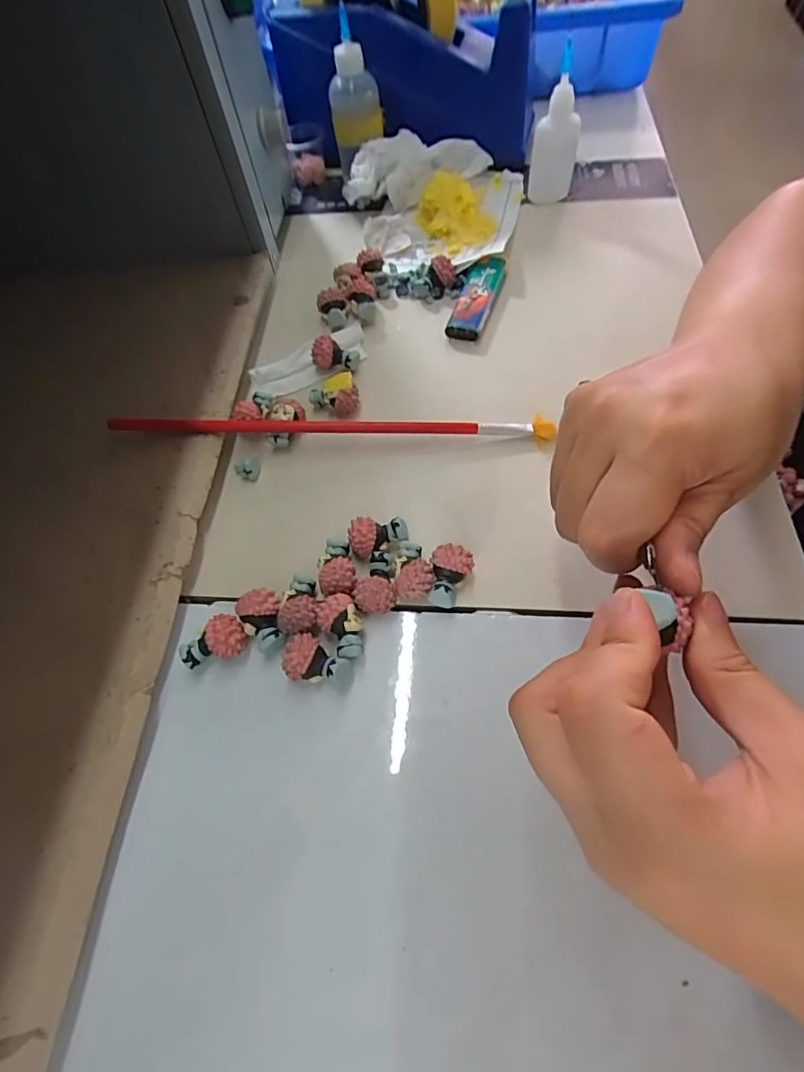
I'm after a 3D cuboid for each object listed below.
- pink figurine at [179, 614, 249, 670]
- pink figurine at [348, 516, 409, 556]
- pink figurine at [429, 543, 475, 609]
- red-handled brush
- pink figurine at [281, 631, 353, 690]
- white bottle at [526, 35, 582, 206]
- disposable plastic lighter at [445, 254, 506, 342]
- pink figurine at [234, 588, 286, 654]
[{"bbox_3d":[-0.086,0.048,0.229,0.030,0.016,0.019,-10,61,-5],"label":"pink figurine"},{"bbox_3d":[-0.012,0.002,0.250,0.028,0.018,0.018,3,61,3],"label":"pink figurine"},{"bbox_3d":[0.022,0.020,0.236,0.019,0.015,0.028,13,62,8],"label":"pink figurine"},{"bbox_3d":[-0.039,-0.060,0.284,0.245,0.012,0.014,0,61,1],"label":"red-handled brush"},{"bbox_3d":[-0.037,0.056,0.221,0.029,0.016,0.019,20,63,12],"label":"pink figurine"},{"bbox_3d":[0.111,-0.286,0.358,0.027,0.084,0.028,21,66,15],"label":"white bottle"},{"bbox_3d":[0.050,-0.160,0.337,0.025,0.011,0.072,16,62,9],"label":"disposable plastic lighter"},{"bbox_3d":[-0.062,0.039,0.232,0.019,0.017,0.027,-31,65,-15],"label":"pink figurine"}]

